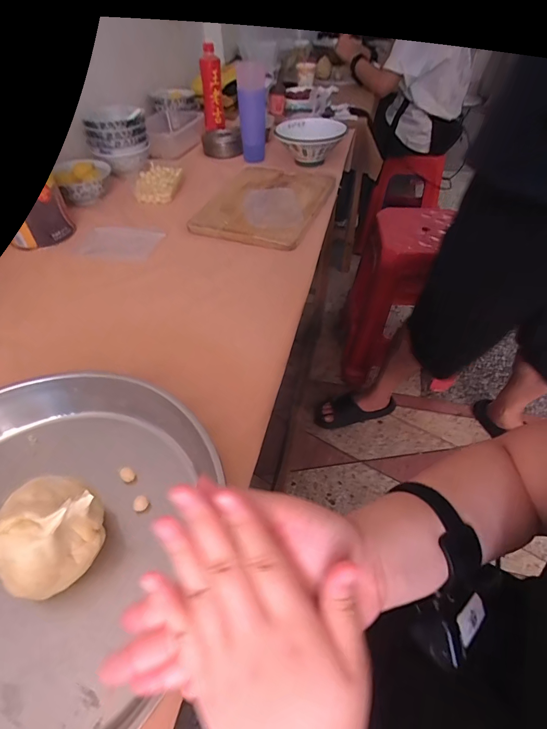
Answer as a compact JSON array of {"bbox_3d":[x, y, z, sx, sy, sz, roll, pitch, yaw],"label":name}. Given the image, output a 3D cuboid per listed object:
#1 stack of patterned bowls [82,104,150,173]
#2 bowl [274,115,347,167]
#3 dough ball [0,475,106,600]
[{"bbox_3d":[-0.380,-0.557,0.920,0.138,0.099,0.142,-16,49,-14],"label":"stack of patterned bowls"},{"bbox_3d":[0.091,-0.569,0.962,0.161,0.070,0.161,-1,47,1],"label":"bowl"},{"bbox_3d":[-0.195,0.150,0.334,0.076,0.082,0.081,-1,47,1],"label":"dough ball"}]

